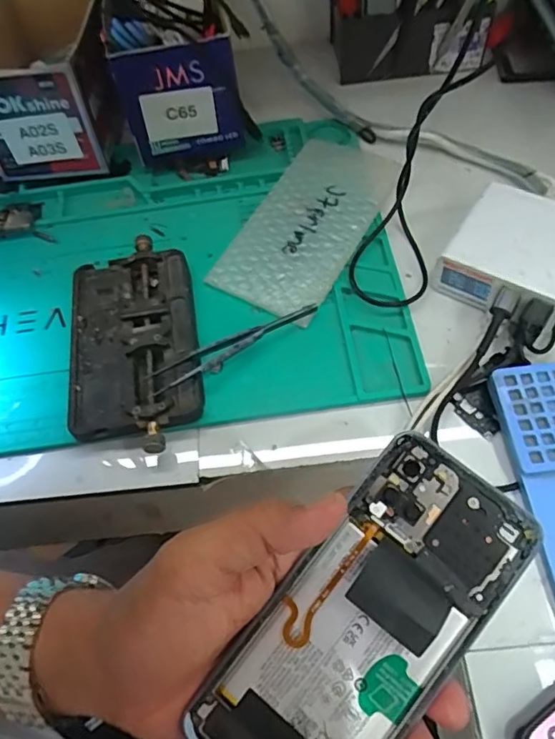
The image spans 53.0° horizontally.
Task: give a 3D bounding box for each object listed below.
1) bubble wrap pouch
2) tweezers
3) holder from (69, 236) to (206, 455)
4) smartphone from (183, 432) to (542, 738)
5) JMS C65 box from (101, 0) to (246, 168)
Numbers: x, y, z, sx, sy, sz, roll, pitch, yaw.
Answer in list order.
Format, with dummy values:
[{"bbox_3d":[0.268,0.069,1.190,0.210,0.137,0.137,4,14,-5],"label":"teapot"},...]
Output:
[{"bbox_3d":[0.026,-0.122,0.451,0.095,0.016,0.183,26,64,19],"label":"bubble wrap pouch"},{"bbox_3d":[-0.029,-0.019,0.386,0.129,0.012,0.019,-31,61,-13],"label":"tweezers"},{"bbox_3d":[-0.102,-0.018,0.400,0.087,0.025,0.164,-11,59,-2],"label":"holder"},{"bbox_3d":[0.037,0.107,0.232,0.071,0.013,0.157,38,83,13],"label":"smartphone"},{"bbox_3d":[-0.093,-0.279,0.501,0.102,0.105,0.170,-15,59,-4],"label":"JMS C65 box"}]

